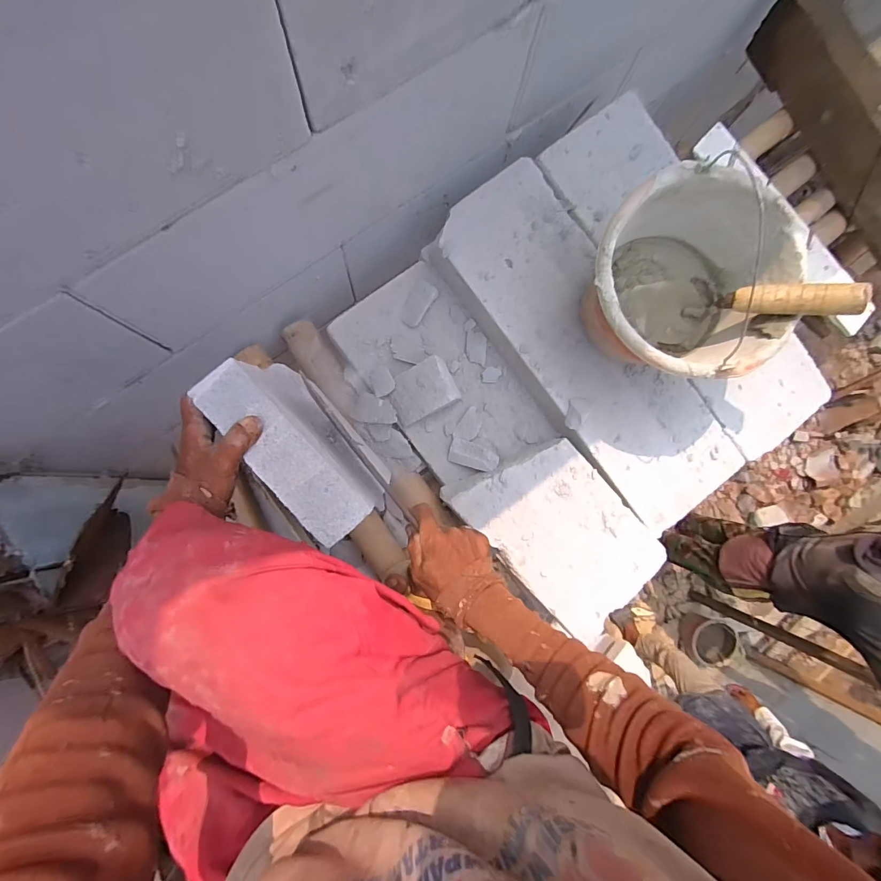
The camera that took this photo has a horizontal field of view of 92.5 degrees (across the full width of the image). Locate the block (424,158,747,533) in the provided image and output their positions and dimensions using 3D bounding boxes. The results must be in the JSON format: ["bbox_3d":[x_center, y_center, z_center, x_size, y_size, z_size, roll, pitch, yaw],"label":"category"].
[{"bbox_3d":[0.227,-0.136,0.661,0.208,0.080,0.580,-37,88,-7],"label":"block"}]

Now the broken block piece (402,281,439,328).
[{"bbox_3d":[-0.036,-0.219,0.675,0.037,0.010,0.072,33,82,-1],"label":"broken block piece"}]

